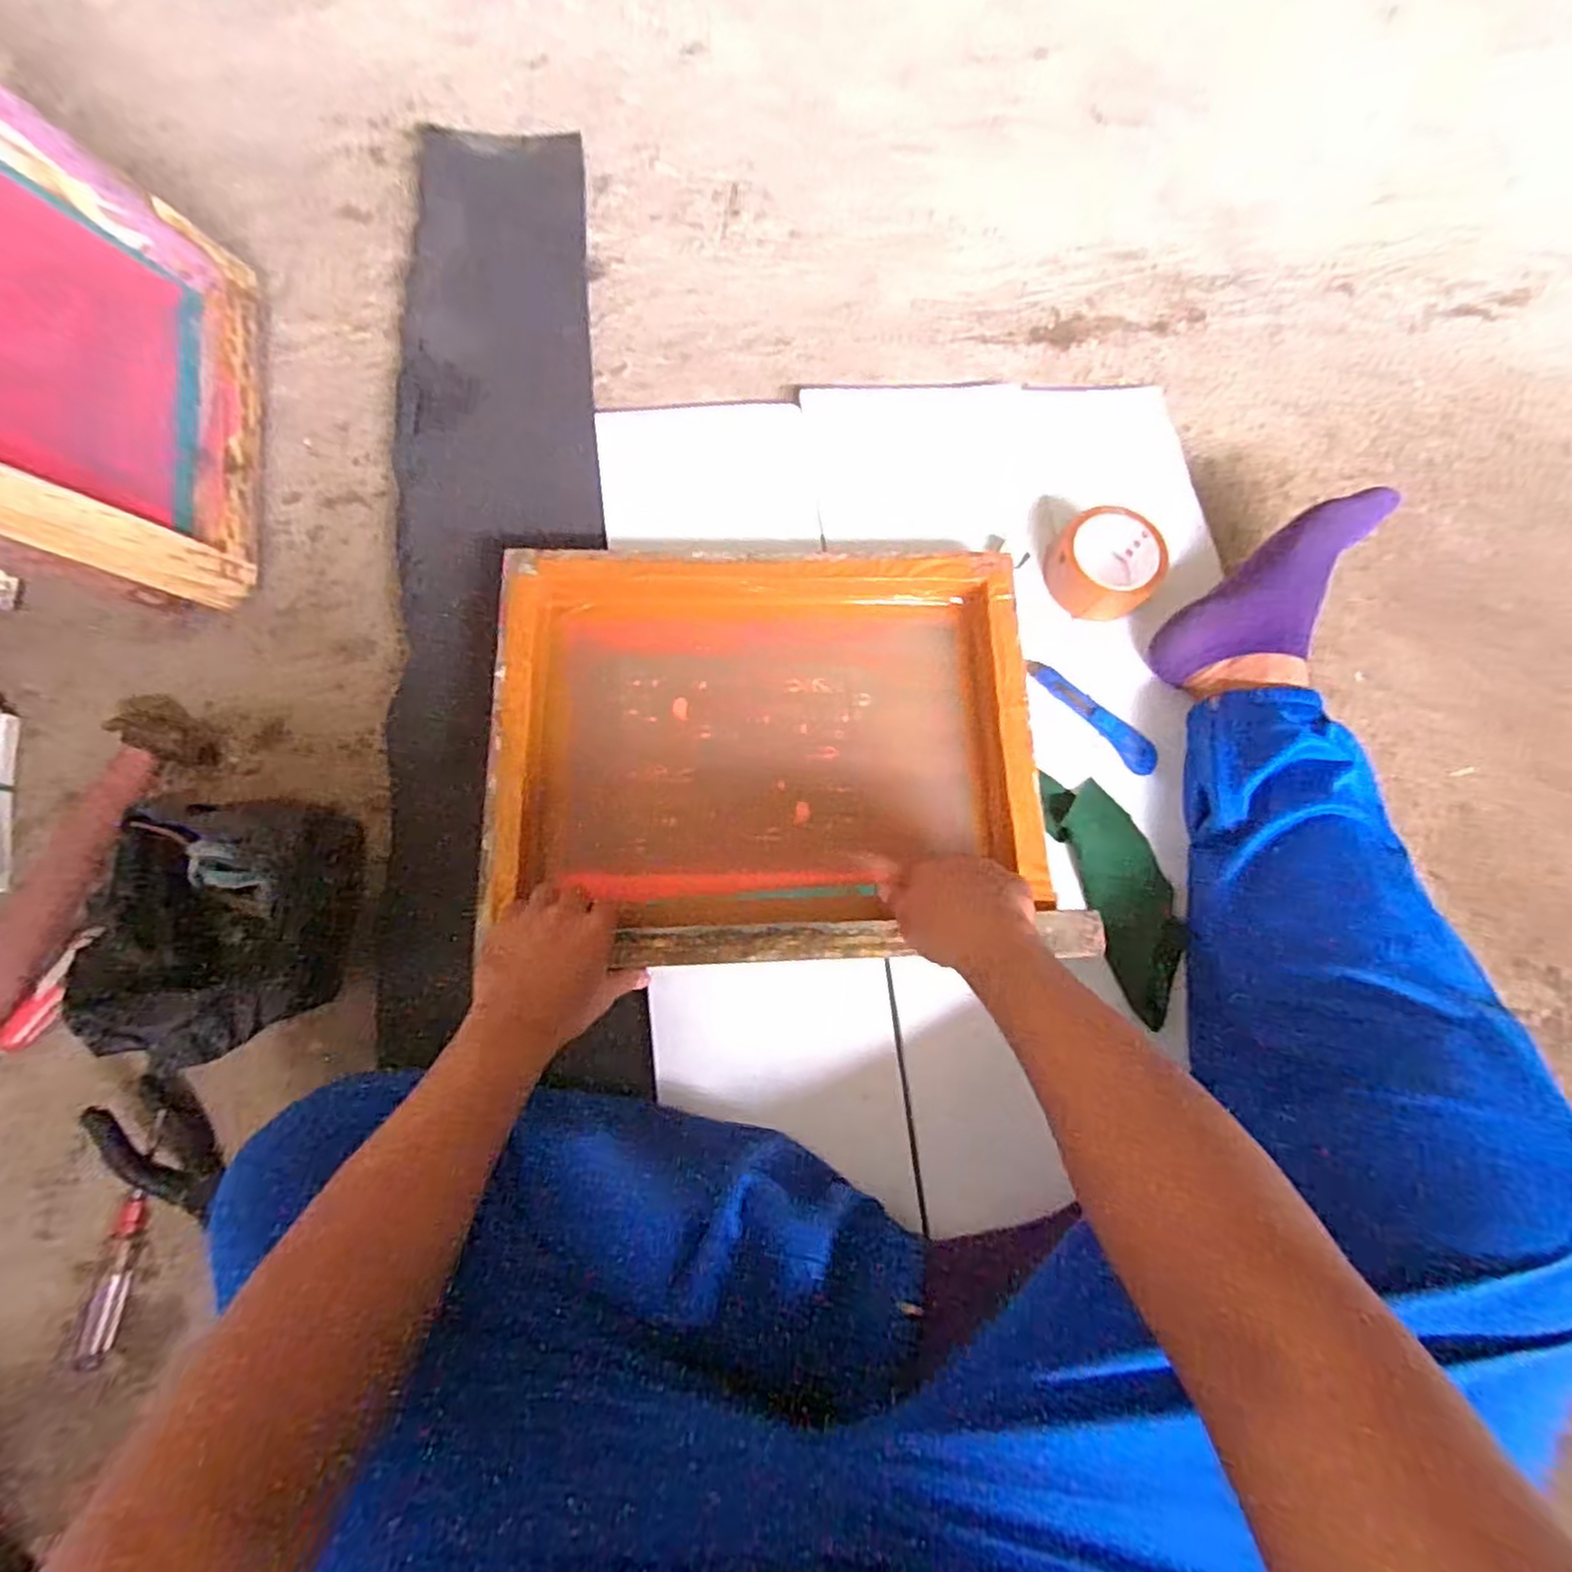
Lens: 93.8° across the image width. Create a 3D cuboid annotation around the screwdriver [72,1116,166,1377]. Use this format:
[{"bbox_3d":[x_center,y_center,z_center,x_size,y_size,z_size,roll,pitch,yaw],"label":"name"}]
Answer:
[{"bbox_3d":[-0.488,0.333,0.547,0.022,0.023,0.166,3,77,-1],"label":"screwdriver"}]

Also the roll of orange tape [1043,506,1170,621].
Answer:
[{"bbox_3d":[0.308,-0.215,0.706,0.096,0.050,0.102,0,77,-2],"label":"roll of orange tape"}]

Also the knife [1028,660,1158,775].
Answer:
[{"bbox_3d":[0.289,-0.069,0.691,0.032,0.010,0.144,-41,82,-10],"label":"knife"}]

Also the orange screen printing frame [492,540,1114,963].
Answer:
[{"bbox_3d":[-0.013,-0.034,0.634,0.452,0.068,0.357,-1,77,-2],"label":"orange screen printing frame"}]

